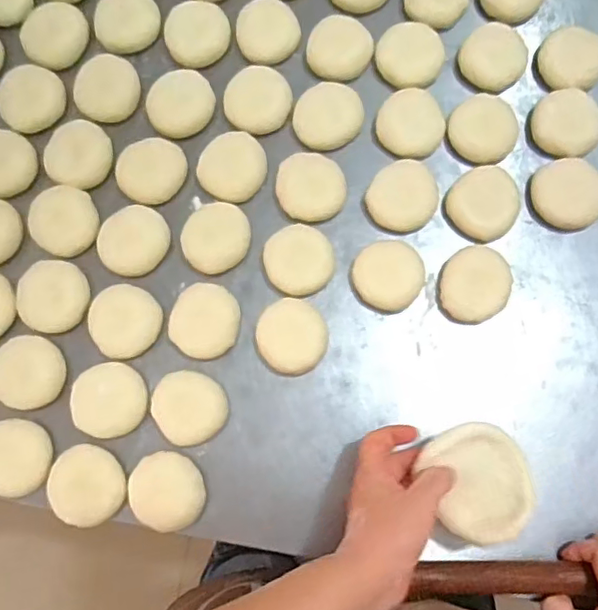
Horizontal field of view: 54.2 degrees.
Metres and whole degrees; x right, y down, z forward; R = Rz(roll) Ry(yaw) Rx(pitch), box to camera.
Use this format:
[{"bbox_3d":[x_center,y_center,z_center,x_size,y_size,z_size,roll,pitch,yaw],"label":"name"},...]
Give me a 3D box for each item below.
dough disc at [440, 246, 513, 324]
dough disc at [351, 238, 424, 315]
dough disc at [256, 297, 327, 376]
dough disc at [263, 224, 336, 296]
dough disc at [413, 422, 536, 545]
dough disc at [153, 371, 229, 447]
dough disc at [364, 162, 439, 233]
[{"bbox_3d":[0.168,-0.020,0.555,0.062,0.029,0.071,18,79,5],"label":"dough disc"},{"bbox_3d":[0.086,-0.027,0.561,0.065,0.022,0.065,0,78,1],"label":"dough disc"},{"bbox_3d":[-0.006,0.030,0.553,0.064,0.011,0.070,0,78,1],"label":"dough disc"},{"bbox_3d":[0.001,-0.044,0.566,0.065,0.021,0.065,0,78,1],"label":"dough disc"},{"bbox_3d":[0.147,0.141,0.468,0.079,0.016,0.094,-28,96,-2],"label":"dough disc"},{"bbox_3d":[-0.102,0.094,0.543,0.062,0.015,0.068,0,78,1],"label":"dough disc"},{"bbox_3d":[0.103,-0.108,0.575,0.065,0.013,0.072,33,81,7],"label":"dough disc"}]

